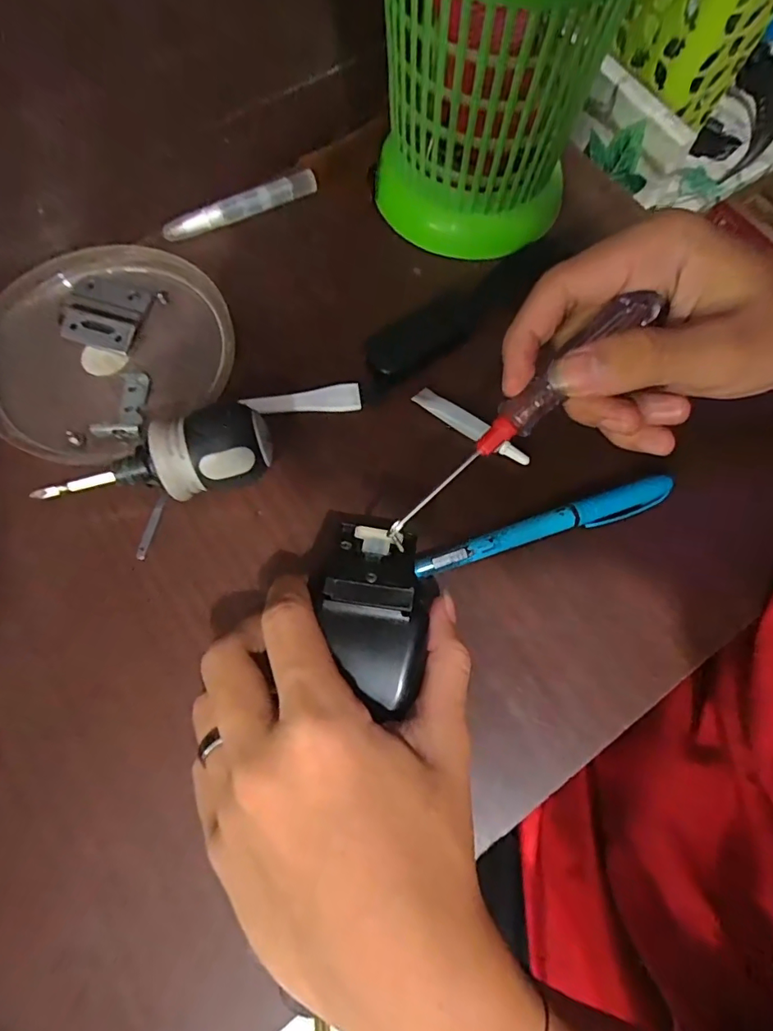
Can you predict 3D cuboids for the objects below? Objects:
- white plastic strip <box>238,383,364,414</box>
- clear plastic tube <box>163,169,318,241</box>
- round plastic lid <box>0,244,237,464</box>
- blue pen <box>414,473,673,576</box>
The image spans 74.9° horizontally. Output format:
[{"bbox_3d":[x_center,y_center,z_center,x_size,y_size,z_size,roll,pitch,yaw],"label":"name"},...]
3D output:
[{"bbox_3d":[-0.045,-0.062,0.269,0.061,0.004,0.014,-4,71,-3],"label":"white plastic strip"},{"bbox_3d":[-0.087,-0.187,0.307,0.096,0.013,0.009,-26,74,-10],"label":"clear plastic tube"},{"bbox_3d":[-0.151,-0.091,0.272,0.131,0.011,0.118,-35,76,-13],"label":"round plastic lid"},{"bbox_3d":[0.078,0.007,0.246,0.131,0.012,0.015,-19,73,-8],"label":"blue pen"}]

